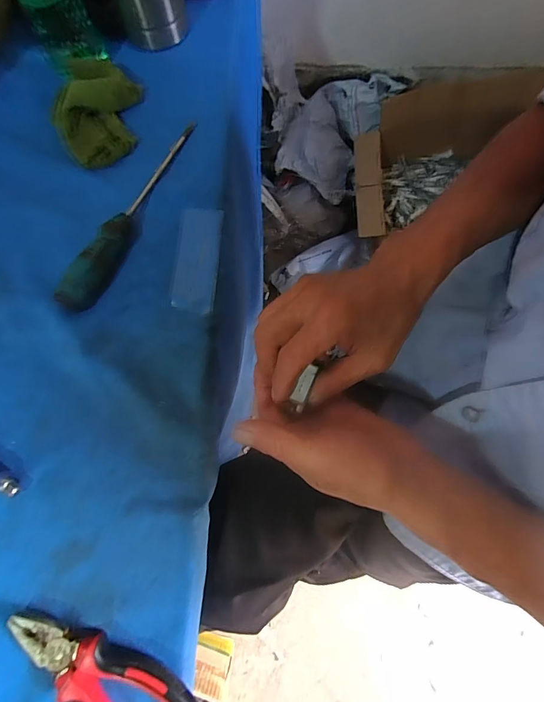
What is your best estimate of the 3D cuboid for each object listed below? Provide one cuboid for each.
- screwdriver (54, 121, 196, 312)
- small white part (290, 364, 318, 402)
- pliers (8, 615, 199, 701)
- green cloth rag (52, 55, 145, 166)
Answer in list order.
[{"bbox_3d":[-0.142,-0.147,0.361,0.028,0.027,0.241,22,78,6],"label":"screwdriver"},{"bbox_3d":[0.026,0.026,0.283,0.011,0.004,0.032,27,94,7],"label":"small white part"},{"bbox_3d":[-0.129,0.248,0.267,0.154,0.021,0.051,25,78,7],"label":"pliers"},{"bbox_3d":[-0.194,-0.270,0.396,0.078,0.030,0.134,-1,76,1],"label":"green cloth rag"}]

